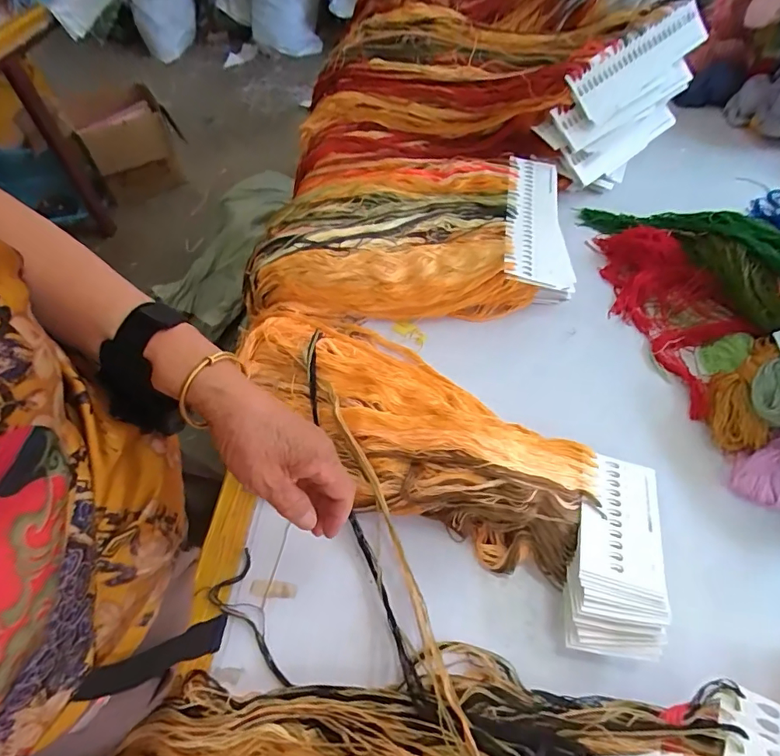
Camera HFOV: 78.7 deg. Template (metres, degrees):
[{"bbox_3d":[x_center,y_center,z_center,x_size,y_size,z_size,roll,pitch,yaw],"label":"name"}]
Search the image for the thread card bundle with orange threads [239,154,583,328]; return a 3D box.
[{"bbox_3d":[0.021,-0.227,0.734,0.468,0.068,0.304,-1,56,1],"label":"thread card bundle with orange threads"}]

